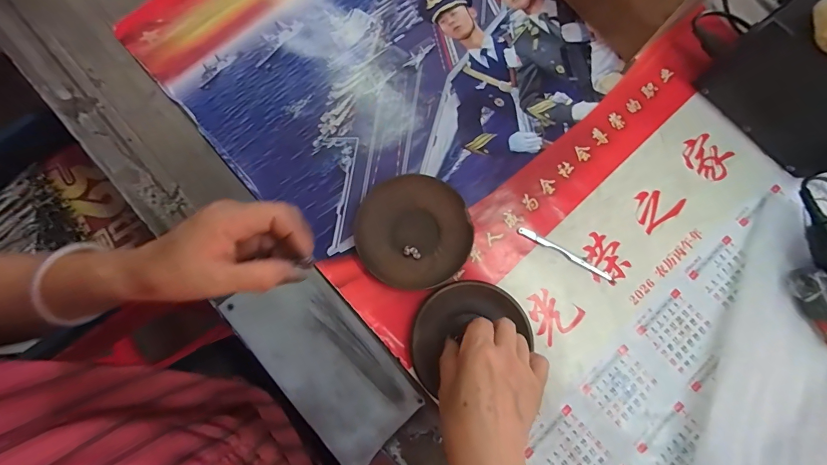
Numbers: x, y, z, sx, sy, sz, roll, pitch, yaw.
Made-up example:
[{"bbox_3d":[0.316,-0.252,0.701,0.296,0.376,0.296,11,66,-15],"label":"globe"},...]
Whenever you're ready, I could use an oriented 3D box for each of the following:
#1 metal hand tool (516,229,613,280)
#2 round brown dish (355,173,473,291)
[{"bbox_3d":[0.154,0.021,0.381,0.103,0.004,0.007,28,81,5],"label":"metal hand tool"},{"bbox_3d":[0.000,0.000,0.376,0.112,0.017,0.110,0,80,0],"label":"round brown dish"}]

